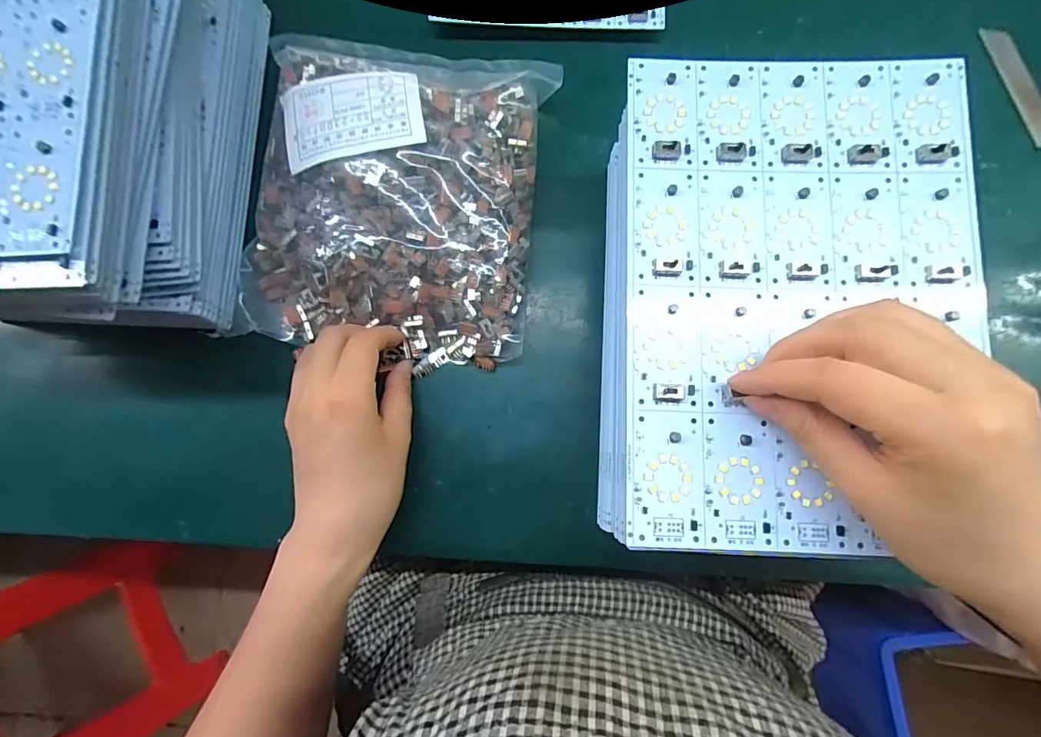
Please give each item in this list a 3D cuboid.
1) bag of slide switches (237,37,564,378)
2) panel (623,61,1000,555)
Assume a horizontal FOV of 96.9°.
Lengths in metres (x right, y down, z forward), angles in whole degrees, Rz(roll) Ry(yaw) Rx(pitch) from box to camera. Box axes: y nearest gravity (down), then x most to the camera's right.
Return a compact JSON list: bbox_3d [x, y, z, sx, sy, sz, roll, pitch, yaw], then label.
[{"bbox_3d":[-0.079,-0.111,0.293,0.181,0.044,0.198,11,83,3],"label":"bag of slide switches"},{"bbox_3d":[0.134,-0.036,0.219,0.160,0.005,0.236,1,83,2],"label":"panel"}]

